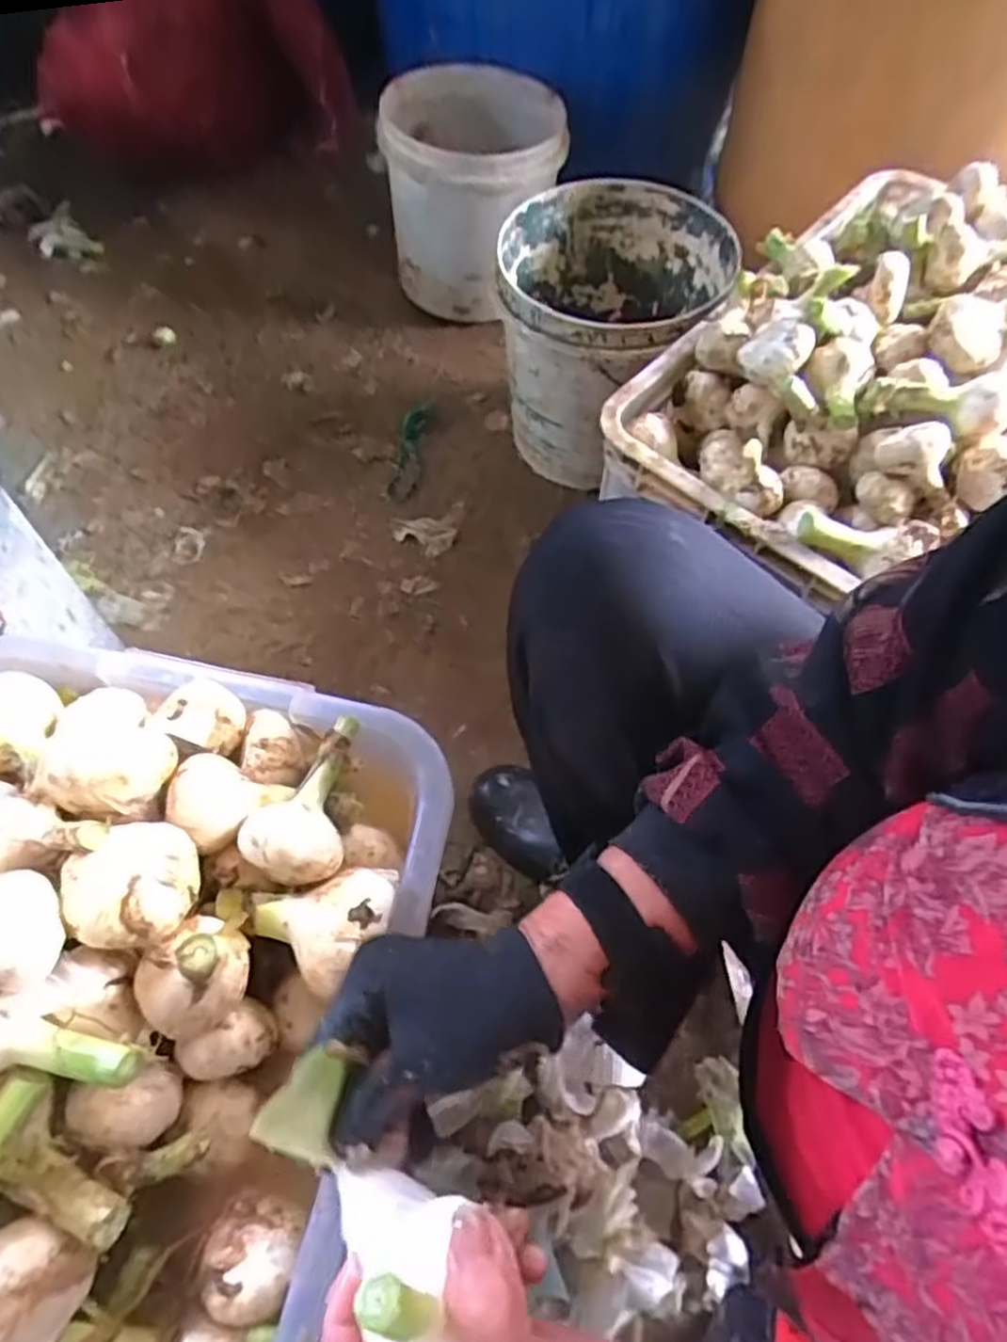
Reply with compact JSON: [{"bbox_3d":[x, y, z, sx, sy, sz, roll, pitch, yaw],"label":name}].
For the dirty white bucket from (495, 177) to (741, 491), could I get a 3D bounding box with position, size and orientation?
[{"bbox_3d":[0.112,-0.384,0.909,0.244,0.259,0.271,21,63,12],"label":"dirty white bucket"}]

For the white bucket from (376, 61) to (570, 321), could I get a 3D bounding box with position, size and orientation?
[{"bbox_3d":[-0.040,-0.671,1.060,0.238,0.275,0.239,0,61,0],"label":"white bucket"}]

